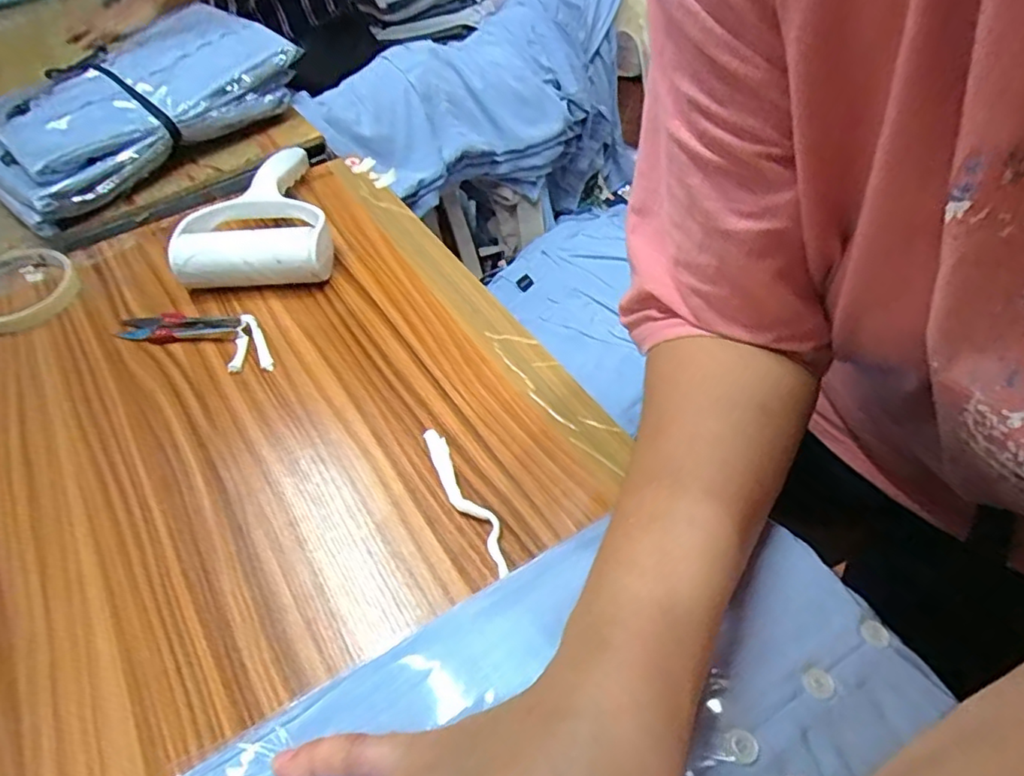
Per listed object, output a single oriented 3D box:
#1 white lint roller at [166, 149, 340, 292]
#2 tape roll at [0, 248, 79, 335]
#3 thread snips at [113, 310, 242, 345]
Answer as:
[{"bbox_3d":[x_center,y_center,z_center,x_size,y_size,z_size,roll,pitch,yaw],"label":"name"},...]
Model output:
[{"bbox_3d":[-0.216,-0.147,0.497,0.117,0.044,0.186,-16,52,-9],"label":"white lint roller"},{"bbox_3d":[-0.390,-0.079,0.468,0.086,0.020,0.080,-2,51,2],"label":"tape roll"},{"bbox_3d":[-0.244,-0.045,0.438,0.092,0.010,0.029,4,52,7],"label":"thread snips"}]

